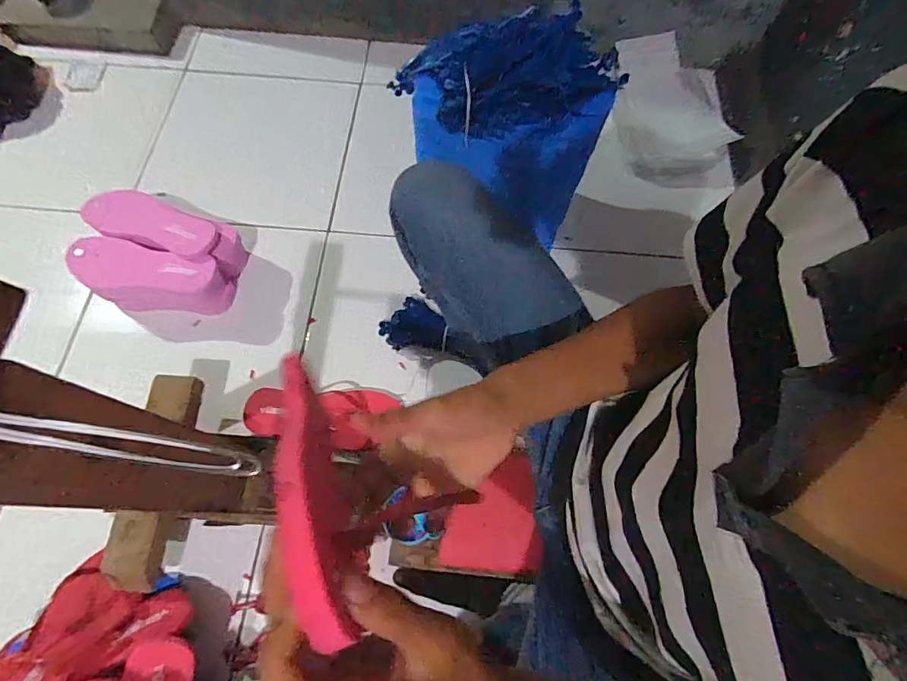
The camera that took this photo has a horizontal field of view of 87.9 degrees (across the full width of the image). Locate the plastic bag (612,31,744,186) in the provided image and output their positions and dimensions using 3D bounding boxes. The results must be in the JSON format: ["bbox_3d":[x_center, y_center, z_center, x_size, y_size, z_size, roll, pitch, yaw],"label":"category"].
[{"bbox_3d":[0.440,-0.446,0.926,0.199,0.152,0.241,-12,70,-5],"label":"plastic bag"}]

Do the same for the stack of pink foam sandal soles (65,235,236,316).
[{"bbox_3d":[-0.512,-0.108,0.808,0.240,0.093,0.111,7,78,-1],"label":"stack of pink foam sandal soles"}]

